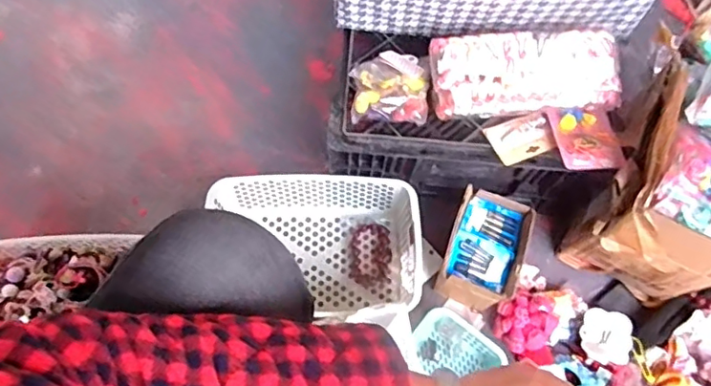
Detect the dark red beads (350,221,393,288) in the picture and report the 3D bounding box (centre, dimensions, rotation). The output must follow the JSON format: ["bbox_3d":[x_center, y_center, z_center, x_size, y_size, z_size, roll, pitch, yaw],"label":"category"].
[{"bbox_3d":[0.024,0.093,0.856,0.062,0.006,0.094,1,68,0],"label":"dark red beads"}]

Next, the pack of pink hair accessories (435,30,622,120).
[{"bbox_3d":[0.213,-0.149,0.713,0.236,0.063,0.097,-3,69,-3],"label":"pack of pink hair accessories"}]

